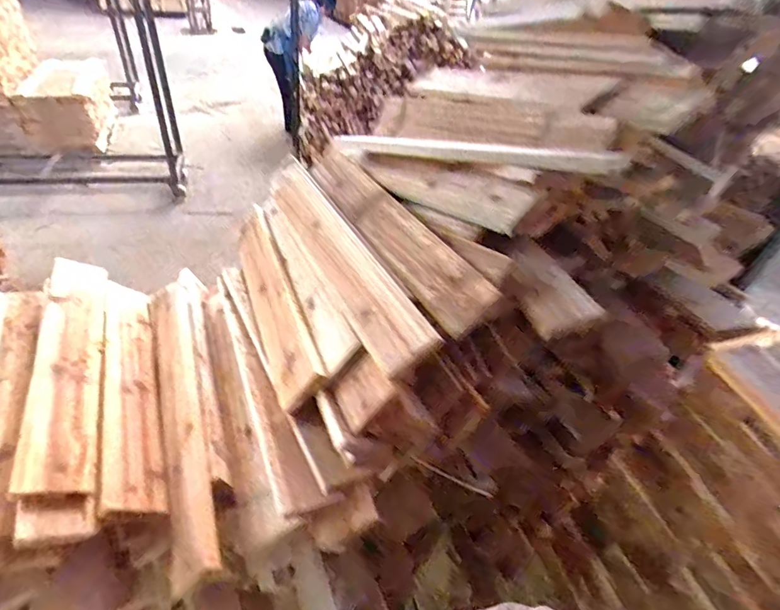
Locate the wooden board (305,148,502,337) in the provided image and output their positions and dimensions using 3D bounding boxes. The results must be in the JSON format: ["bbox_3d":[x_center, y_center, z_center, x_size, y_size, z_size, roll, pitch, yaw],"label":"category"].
[{"bbox_3d":[-0.015,-0.141,0.743,0.083,0.017,0.519,-42,51,3],"label":"wooden board"}]

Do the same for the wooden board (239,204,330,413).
[{"bbox_3d":[-0.205,-0.021,0.785,0.019,0.092,0.470,27,24,-43],"label":"wooden board"}]

